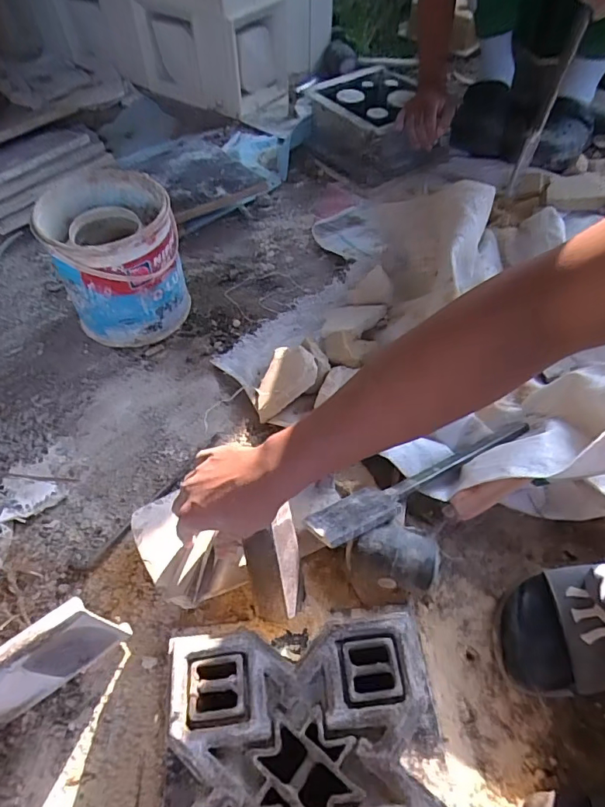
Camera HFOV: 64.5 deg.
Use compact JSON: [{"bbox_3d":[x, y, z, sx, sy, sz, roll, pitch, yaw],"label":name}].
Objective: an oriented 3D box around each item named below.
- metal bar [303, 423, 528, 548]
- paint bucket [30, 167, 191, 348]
[{"bbox_3d":[0.148,0.079,0.566,0.312,0.044,0.051,-26,59,-19],"label":"metal bar"},{"bbox_3d":[-0.272,-0.208,0.728,0.169,0.200,0.170,1,54,-1],"label":"paint bucket"}]

